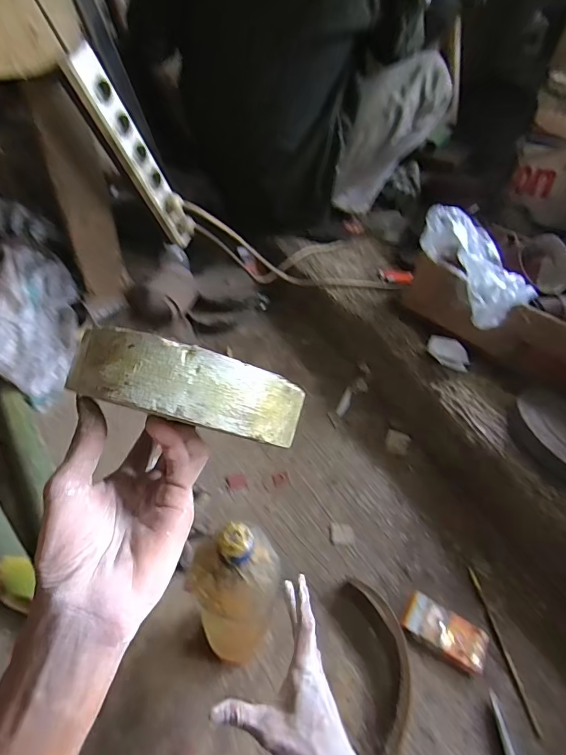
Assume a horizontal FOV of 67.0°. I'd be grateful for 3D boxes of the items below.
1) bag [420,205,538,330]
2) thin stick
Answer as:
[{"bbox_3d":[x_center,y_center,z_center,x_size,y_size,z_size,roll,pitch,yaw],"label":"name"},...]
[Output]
[{"bbox_3d":[0.348,-0.208,0.756,0.122,0.108,0.242,-8,49,-10],"label":"bag"},{"bbox_3d":[0.303,0.369,0.592,0.011,0.004,0.198,-4,48,-7],"label":"thin stick"}]

